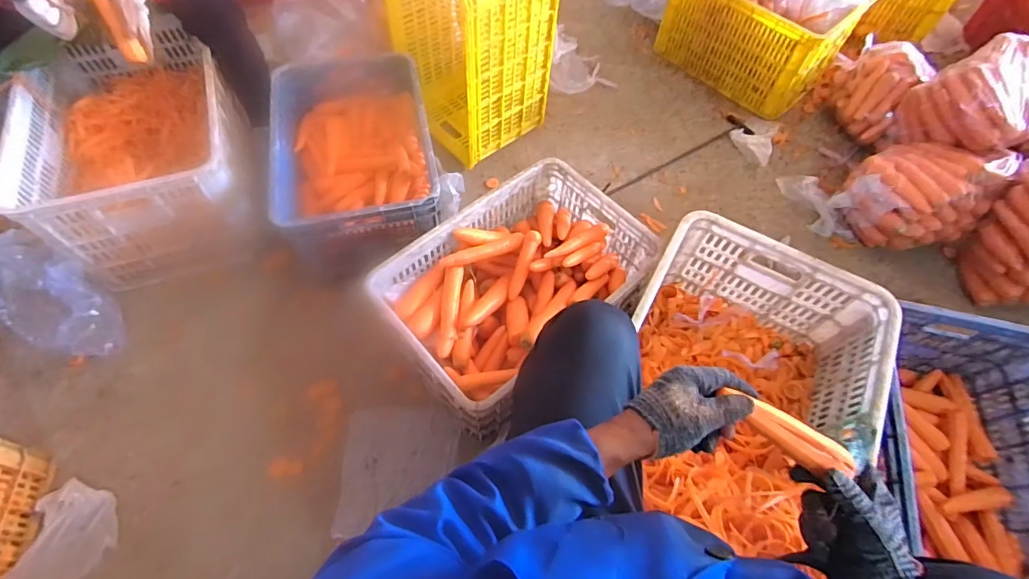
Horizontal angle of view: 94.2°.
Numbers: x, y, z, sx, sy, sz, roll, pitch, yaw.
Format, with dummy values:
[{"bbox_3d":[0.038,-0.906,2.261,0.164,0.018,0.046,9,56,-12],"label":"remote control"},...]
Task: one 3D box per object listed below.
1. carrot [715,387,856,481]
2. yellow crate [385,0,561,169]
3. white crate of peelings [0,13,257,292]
[{"bbox_3d":[0.289,0.153,0.502,0.145,0.024,0.039,30,62,-1],"label":"carrot"},{"bbox_3d":[-0.125,-0.691,1.329,0.289,0.510,0.375,-37,68,-19],"label":"yellow crate"},{"bbox_3d":[-0.908,-0.361,1.188,0.428,0.254,0.594,-19,64,-12],"label":"white crate of peelings"}]

